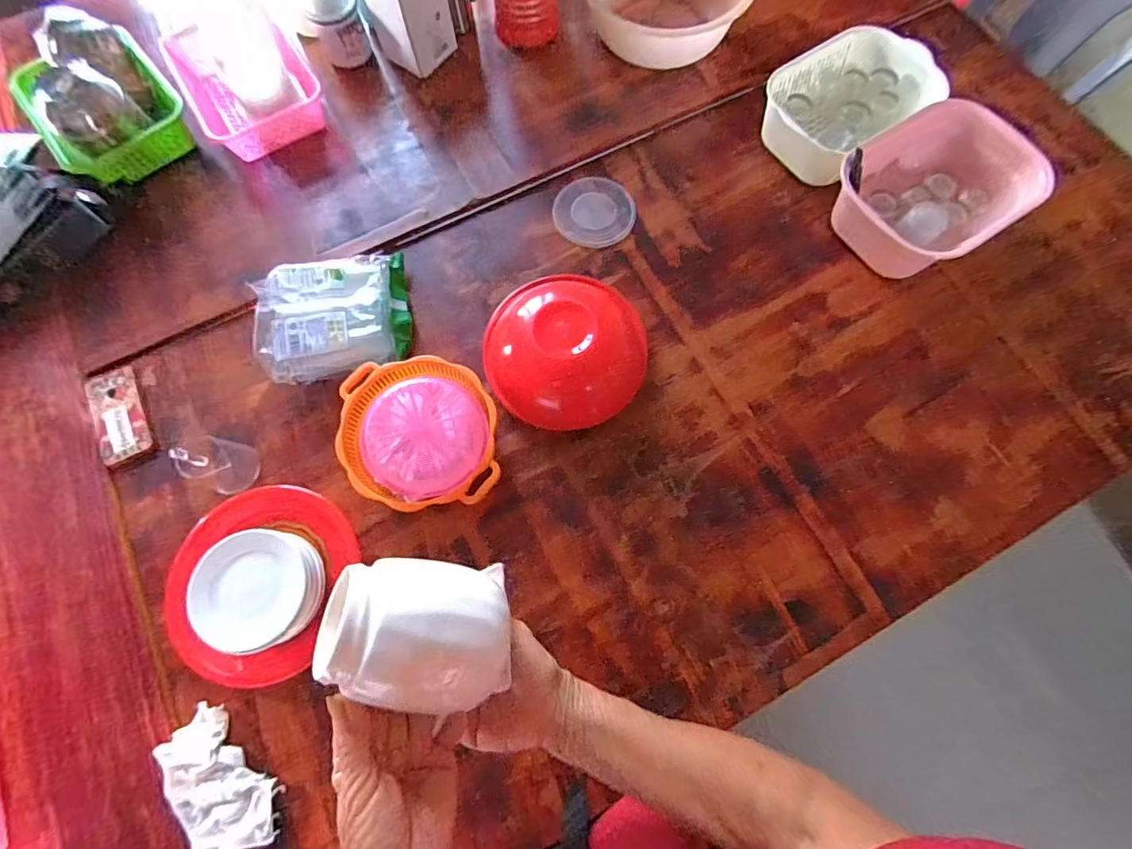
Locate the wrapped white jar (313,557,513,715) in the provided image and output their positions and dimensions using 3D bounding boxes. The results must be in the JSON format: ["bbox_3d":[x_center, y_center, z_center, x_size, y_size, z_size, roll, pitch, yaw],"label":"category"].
[{"bbox_3d":[-0.090,0.128,0.308,0.099,0.076,0.082,4,74,3],"label":"wrapped white jar"}]

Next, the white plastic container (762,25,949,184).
[{"bbox_3d":[0.479,-0.563,0.851,0.262,0.077,0.229,-33,75,-8],"label":"white plastic container"}]

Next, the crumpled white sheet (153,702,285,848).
[{"bbox_3d":[-0.439,0.458,0.627,0.107,0.030,0.178,-39,76,-9],"label":"crumpled white sheet"}]

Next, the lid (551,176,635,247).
[{"bbox_3d":[0.049,-0.379,0.882,0.144,0.015,0.131,0,73,2],"label":"lid"}]

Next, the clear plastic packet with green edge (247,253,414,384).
[{"bbox_3d":[-0.367,-0.171,0.789,0.222,0.065,0.189,-15,74,-3],"label":"clear plastic packet with green edge"}]

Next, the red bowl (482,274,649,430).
[{"bbox_3d":[-0.001,-0.119,0.742,0.240,0.119,0.224,0,73,2],"label":"red bowl"}]

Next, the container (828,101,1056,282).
[{"bbox_3d":[0.580,-0.379,0.802,0.269,0.107,0.246,-27,75,-6],"label":"container"}]

